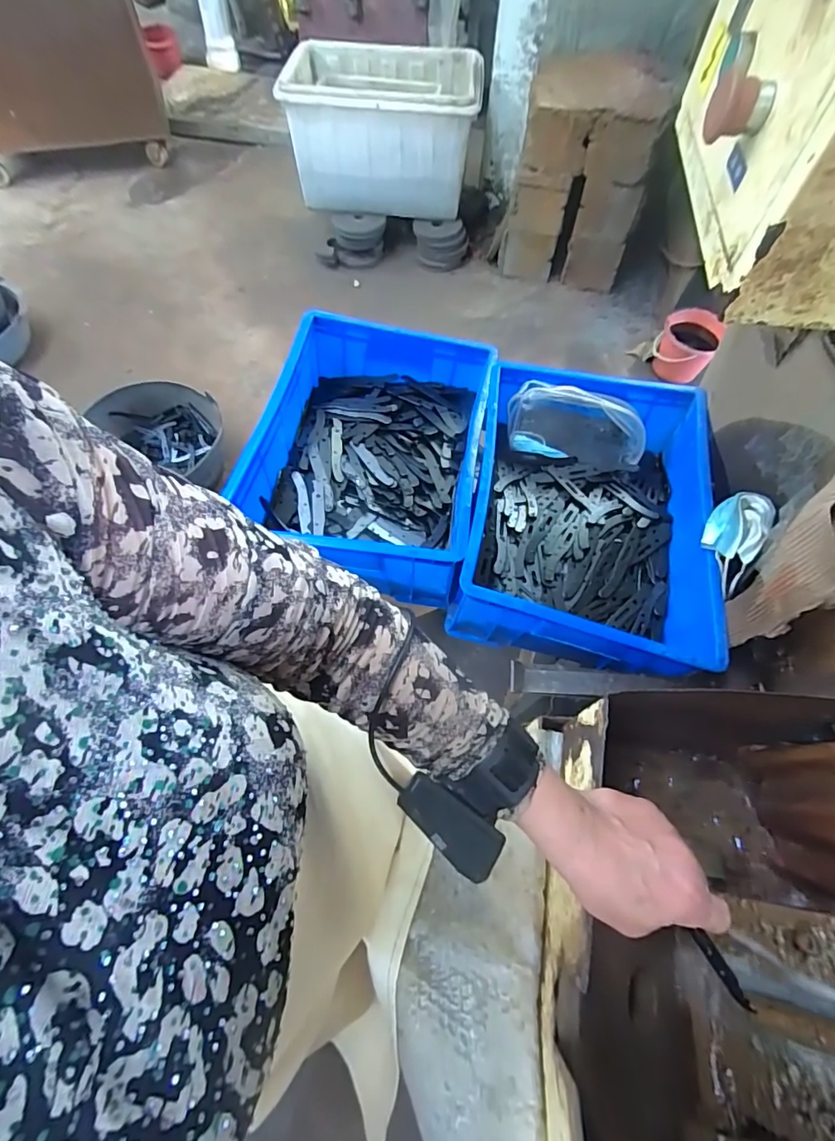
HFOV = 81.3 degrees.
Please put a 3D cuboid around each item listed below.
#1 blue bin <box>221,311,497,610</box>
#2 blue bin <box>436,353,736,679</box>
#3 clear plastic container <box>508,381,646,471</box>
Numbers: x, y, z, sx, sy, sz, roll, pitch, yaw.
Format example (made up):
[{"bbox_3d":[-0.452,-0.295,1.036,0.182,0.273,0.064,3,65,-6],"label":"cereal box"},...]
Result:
[{"bbox_3d":[-0.059,-0.178,0.698,0.284,0.120,0.394,10,64,3],"label":"blue bin"},{"bbox_3d":[0.226,-0.086,0.667,0.294,0.123,0.417,11,64,4],"label":"blue bin"},{"bbox_3d":[0.240,-0.217,0.736,0.207,0.106,0.040,13,23,3],"label":"clear plastic container"}]

